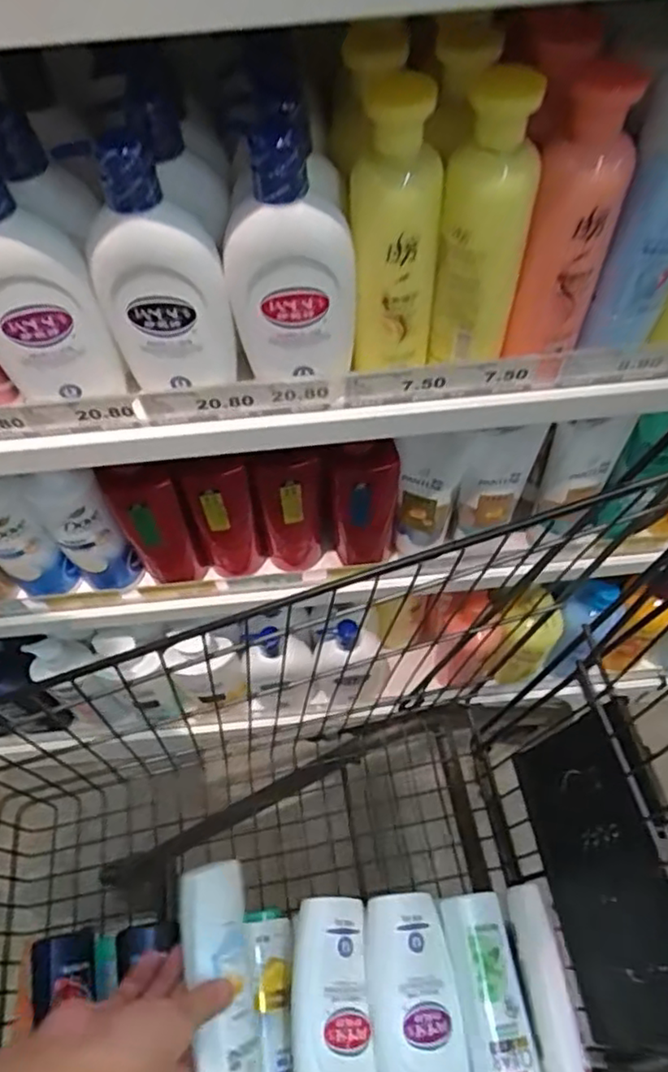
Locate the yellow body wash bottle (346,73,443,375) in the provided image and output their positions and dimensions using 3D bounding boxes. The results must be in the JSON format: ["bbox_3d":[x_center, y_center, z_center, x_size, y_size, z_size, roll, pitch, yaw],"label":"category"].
[{"bbox_3d":[0.042,-0.203,0.453,0.068,0.187,0.047,0,57,3],"label":"yellow body wash bottle"}]

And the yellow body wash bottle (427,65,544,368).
[{"bbox_3d":[0.105,-0.210,0.456,0.066,0.188,0.052,10,58,10],"label":"yellow body wash bottle"}]

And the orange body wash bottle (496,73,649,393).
[{"bbox_3d":[0.167,-0.212,0.459,0.057,0.190,0.064,19,60,15],"label":"orange body wash bottle"}]

